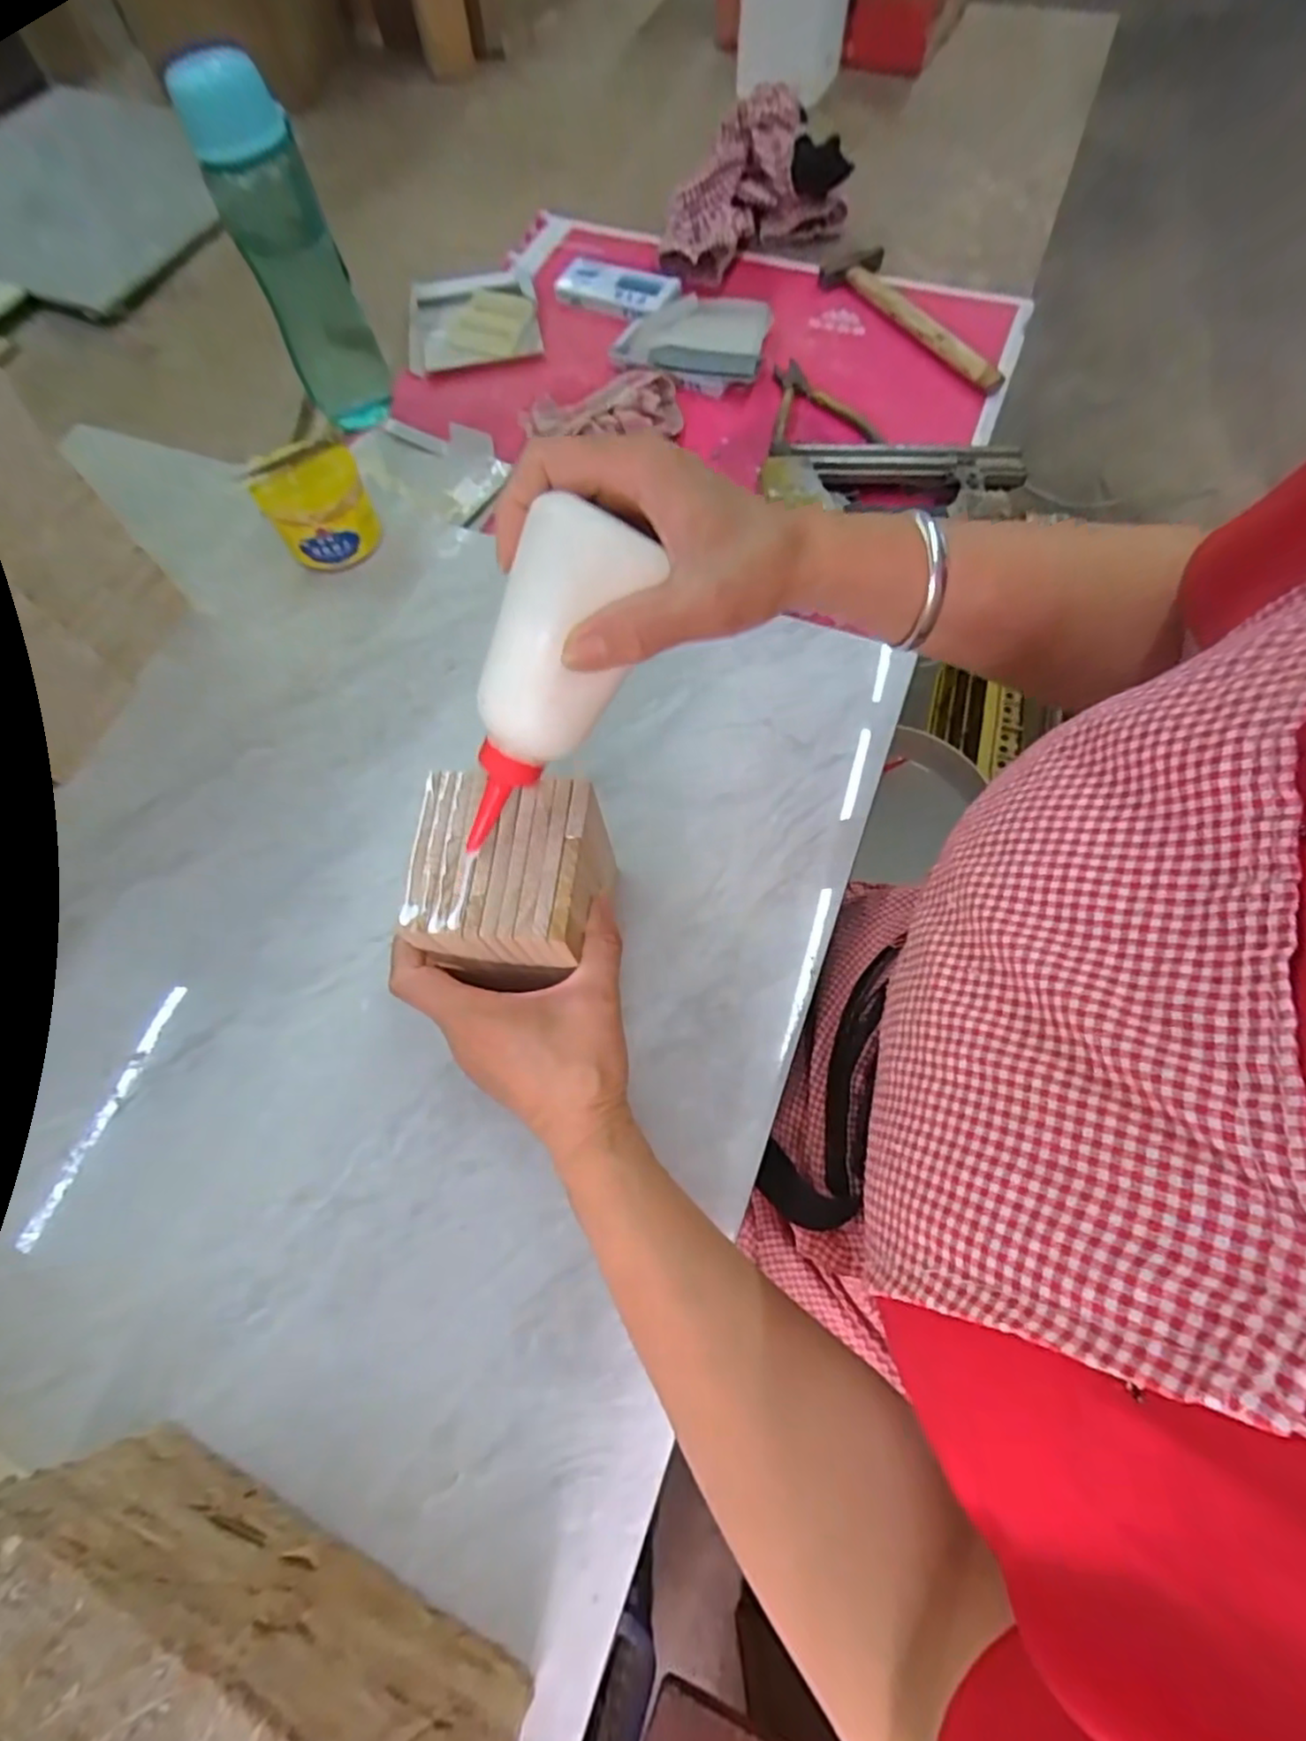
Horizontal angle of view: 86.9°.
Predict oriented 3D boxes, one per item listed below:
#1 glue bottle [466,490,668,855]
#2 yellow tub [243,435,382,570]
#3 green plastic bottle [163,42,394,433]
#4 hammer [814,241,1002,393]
[{"bbox_3d":[-0.052,-0.073,0.289,0.050,0.149,0.037,38,33,16],"label":"glue bottle"},{"bbox_3d":[-0.263,-0.286,0.545,0.077,0.074,0.072,-30,69,-12],"label":"yellow tub"},{"bbox_3d":[-0.303,-0.517,0.590,0.081,0.241,0.067,-21,67,-8],"label":"green plastic bottle"},{"bbox_3d":[0.254,-0.552,0.682,0.073,0.027,0.265,-24,67,-9],"label":"hammer"}]

